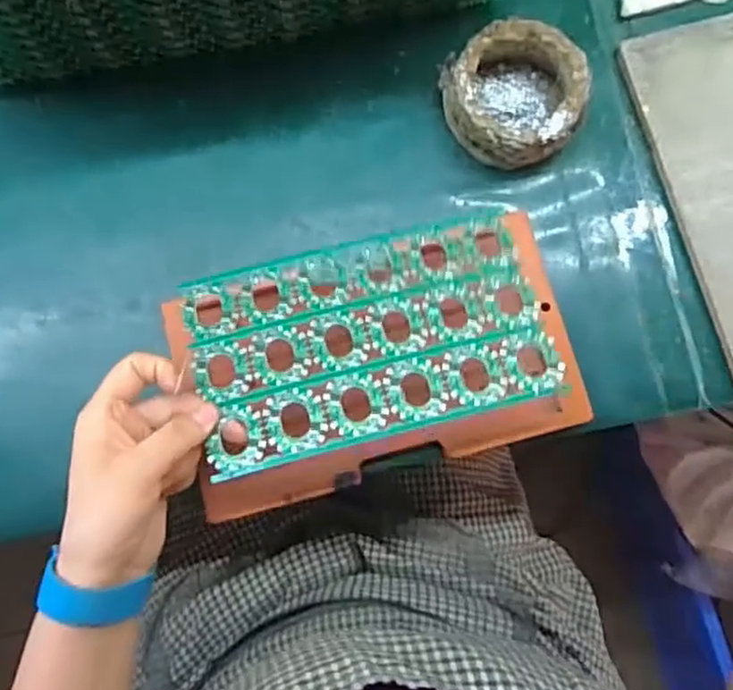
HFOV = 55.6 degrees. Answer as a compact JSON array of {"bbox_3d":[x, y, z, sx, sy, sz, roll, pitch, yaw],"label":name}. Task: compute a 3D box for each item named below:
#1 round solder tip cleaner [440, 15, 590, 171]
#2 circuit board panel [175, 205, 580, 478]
[{"bbox_3d":[0.097,-0.163,0.456,0.083,0.038,0.087,0,80,-1],"label":"round solder tip cleaner"},{"bbox_3d":[0.001,-0.006,0.397,0.196,0.005,0.119,-14,69,-5],"label":"circuit board panel"}]

